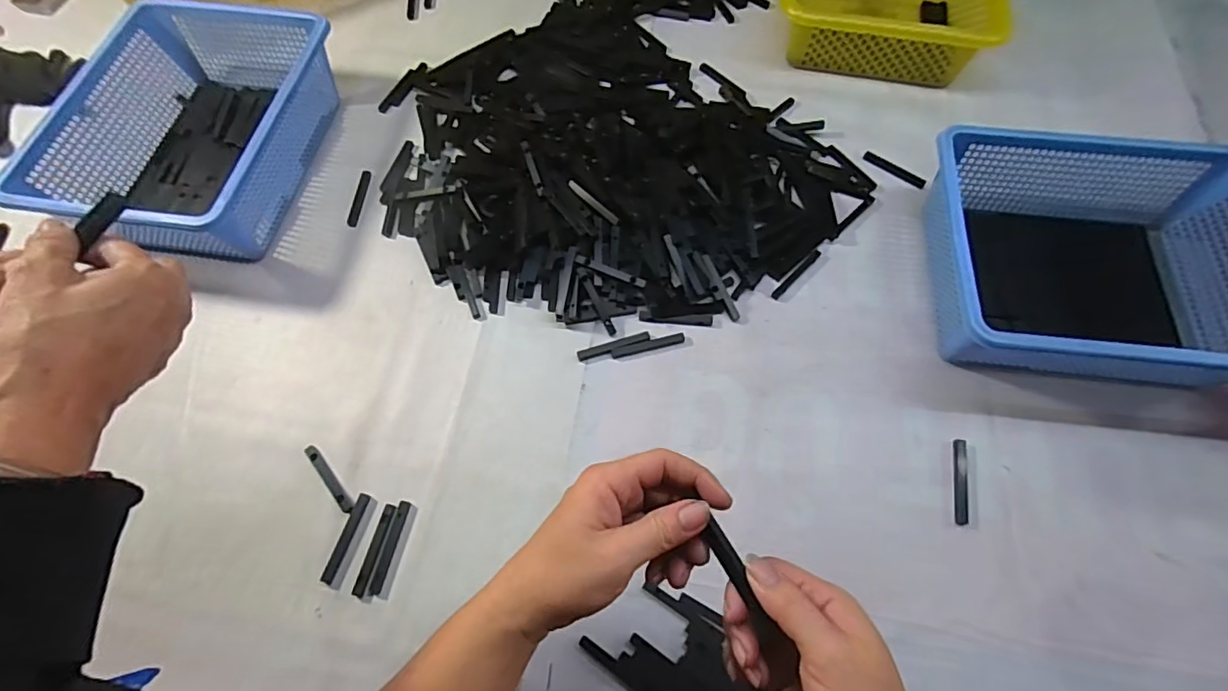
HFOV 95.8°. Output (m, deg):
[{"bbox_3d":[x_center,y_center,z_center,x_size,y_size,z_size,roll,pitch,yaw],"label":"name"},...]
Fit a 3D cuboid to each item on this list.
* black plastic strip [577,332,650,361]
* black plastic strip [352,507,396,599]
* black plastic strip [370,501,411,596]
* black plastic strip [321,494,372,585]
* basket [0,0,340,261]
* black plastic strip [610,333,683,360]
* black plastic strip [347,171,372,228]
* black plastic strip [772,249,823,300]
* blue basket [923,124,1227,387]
[{"bbox_3d":[0.000,0.000,0.562,0.075,0.004,0.012,-16,65,-7],"label":"black plastic strip"},{"bbox_3d":[-0.208,0.177,0.483,0.011,0.004,0.075,12,65,7],"label":"black plastic strip"},{"bbox_3d":[-0.194,0.174,0.482,0.010,0.004,0.077,10,65,6],"label":"black plastic strip"},{"bbox_3d":[-0.232,0.167,0.483,0.011,0.004,0.075,14,65,8],"label":"black plastic strip"},{"bbox_3d":[-0.469,-0.252,0.636,0.241,0.100,0.308,10,65,6],"label":"basket"},{"bbox_3d":[0.035,0.000,0.559,0.074,0.006,0.010,-13,65,-5],"label":"black plastic strip"},{"bbox_3d":[-0.300,-0.174,0.654,0.013,0.004,0.078,3,64,2],"label":"black plastic strip"},{"bbox_3d":[0.195,-0.077,0.591,0.077,0.004,0.008,-42,70,-17],"label":"black plastic strip"},{"bbox_3d":[0.453,-0.074,0.532,0.297,0.105,0.237,4,64,3],"label":"blue basket"}]

